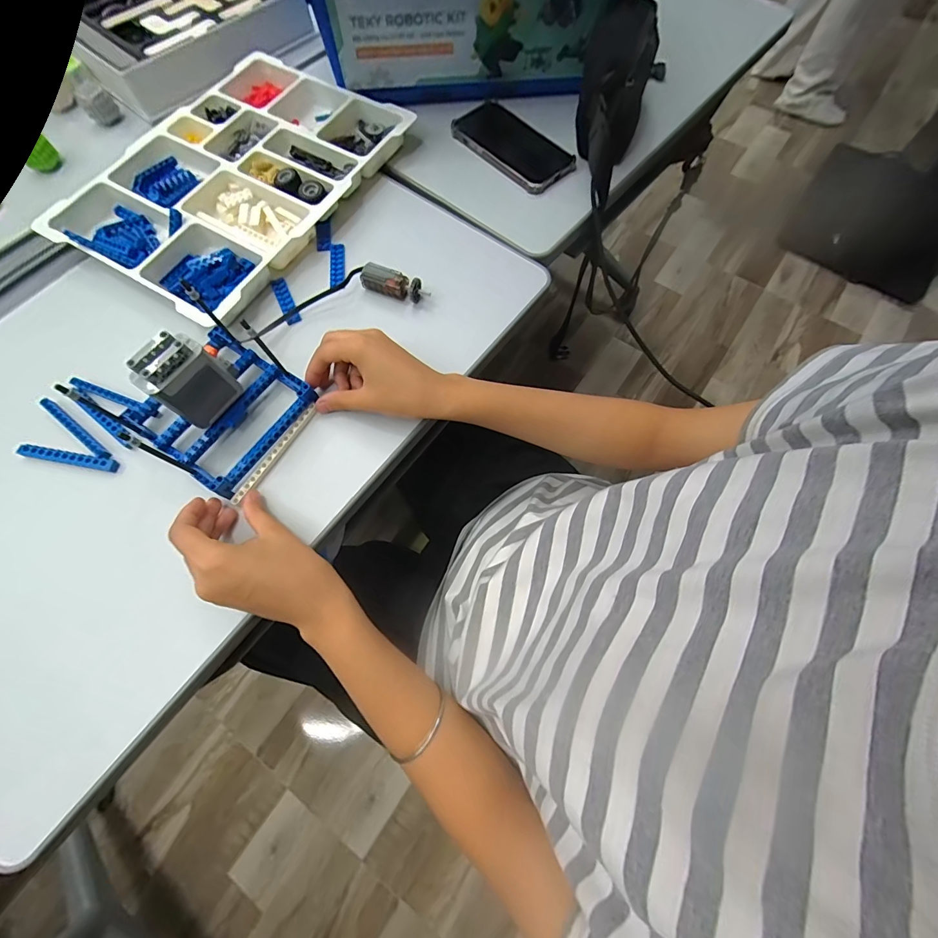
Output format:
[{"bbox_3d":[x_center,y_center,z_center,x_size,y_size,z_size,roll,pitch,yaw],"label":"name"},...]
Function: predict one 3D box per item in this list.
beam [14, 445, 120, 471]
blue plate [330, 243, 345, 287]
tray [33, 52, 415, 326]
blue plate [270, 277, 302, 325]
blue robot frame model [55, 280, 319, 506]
[{"bbox_3d":[-0.380,-0.011,0.374,0.100,0.008,0.012,10,71,4],"label":"beam"},{"bbox_3d":[-0.151,-0.233,0.455,0.016,0.006,0.067,-6,70,-1],"label":"blue plate"},{"bbox_3d":[-0.278,-0.354,0.474,0.256,0.031,0.365,28,73,10],"label":"tray"},{"bbox_3d":[-0.204,-0.188,0.440,0.016,0.004,0.066,-25,72,-8],"label":"blue plate"},{"bbox_3d":[-0.234,-0.067,0.347,0.133,0.095,0.124,30,72,9],"label":"blue robot frame model"}]

